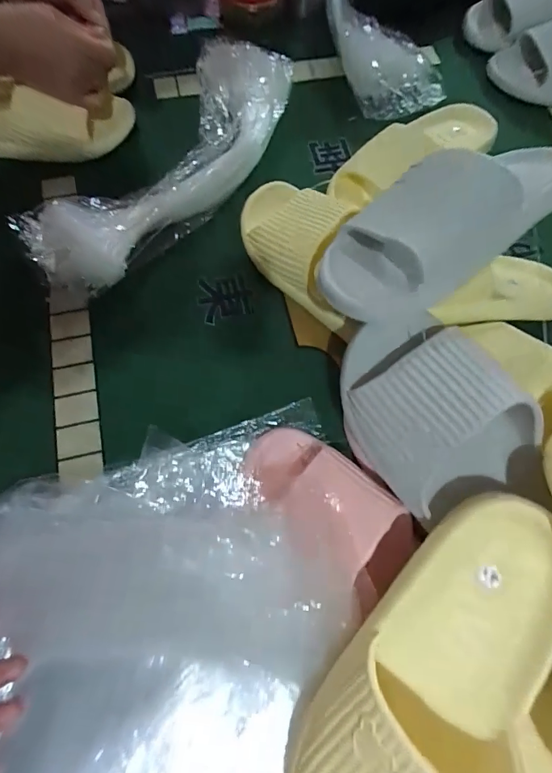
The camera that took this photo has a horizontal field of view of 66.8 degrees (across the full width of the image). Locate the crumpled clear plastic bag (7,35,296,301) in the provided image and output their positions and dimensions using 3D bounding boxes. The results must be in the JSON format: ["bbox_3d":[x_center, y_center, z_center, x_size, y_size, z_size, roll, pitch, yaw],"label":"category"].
[{"bbox_3d":[-0.110,-0.271,0.487,0.151,0.047,0.421,29,73,8],"label":"crumpled clear plastic bag"}]

